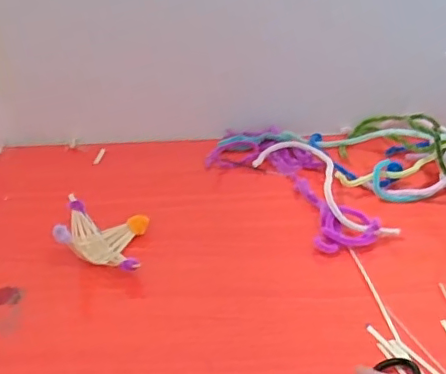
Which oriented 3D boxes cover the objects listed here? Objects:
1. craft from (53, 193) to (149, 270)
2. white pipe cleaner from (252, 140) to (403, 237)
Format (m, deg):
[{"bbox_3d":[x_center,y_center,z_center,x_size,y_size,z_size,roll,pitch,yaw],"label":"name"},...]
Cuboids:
[{"bbox_3d":[-0.118,0.051,0.549,0.081,0.037,0.078,-1,36,2],"label":"craft"},{"bbox_3d":[0.114,-0.002,0.614,0.069,0.030,0.189,-24,41,-27],"label":"white pipe cleaner"}]

